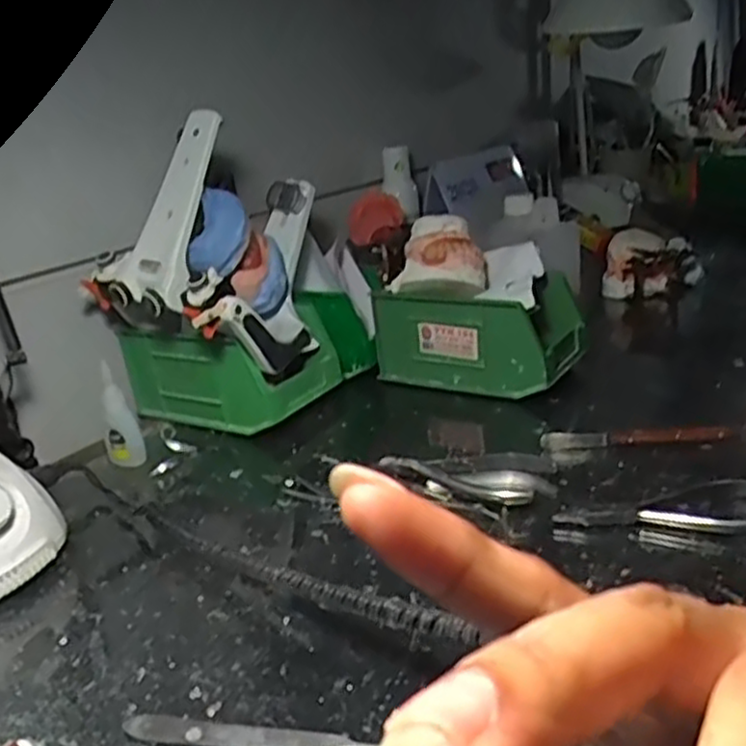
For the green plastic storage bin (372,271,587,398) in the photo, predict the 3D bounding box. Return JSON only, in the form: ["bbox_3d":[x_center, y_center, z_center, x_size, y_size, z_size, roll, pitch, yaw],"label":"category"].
[{"bbox_3d":[0.099,-0.036,0.671,0.168,0.084,0.100,8,25,35],"label":"green plastic storage bin"}]

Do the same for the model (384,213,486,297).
[{"bbox_3d":[0.062,-0.101,0.647,0.079,0.061,0.066,7,24,32],"label":"model"}]

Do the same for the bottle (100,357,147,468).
[{"bbox_3d":[-0.198,0.035,0.576,0.026,0.082,0.019,-16,22,-24],"label":"bottle"}]

